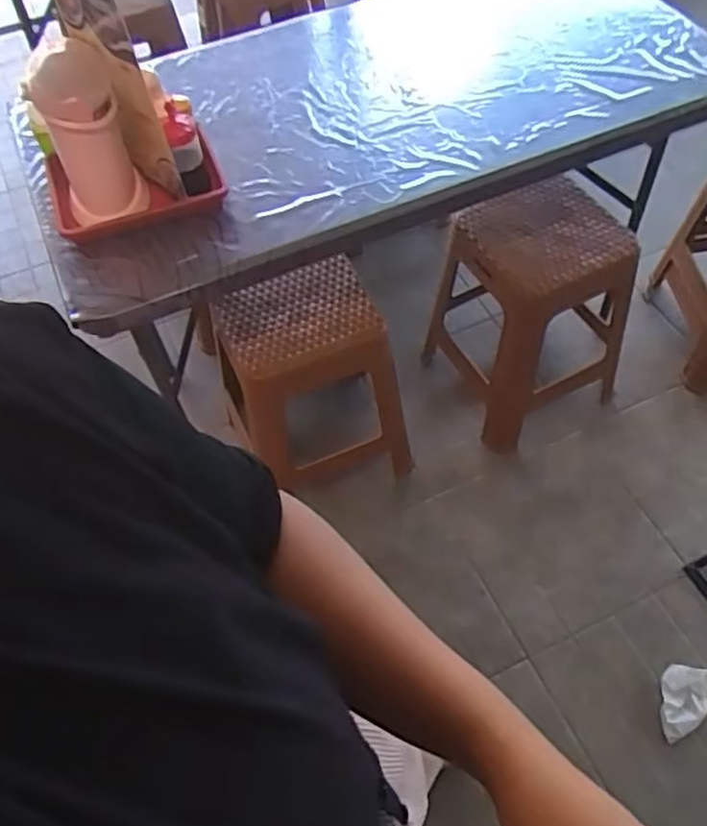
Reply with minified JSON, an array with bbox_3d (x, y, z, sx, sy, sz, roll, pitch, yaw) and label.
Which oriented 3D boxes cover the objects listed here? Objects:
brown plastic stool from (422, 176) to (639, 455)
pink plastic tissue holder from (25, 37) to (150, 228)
[{"bbox_3d":[0.413,-0.246,1.626,0.352,0.463,0.353,-24,58,-12],"label":"brown plastic stool"},{"bbox_3d":[-0.382,-0.396,1.030,0.106,0.192,0.129,-19,57,-9],"label":"pink plastic tissue holder"}]

